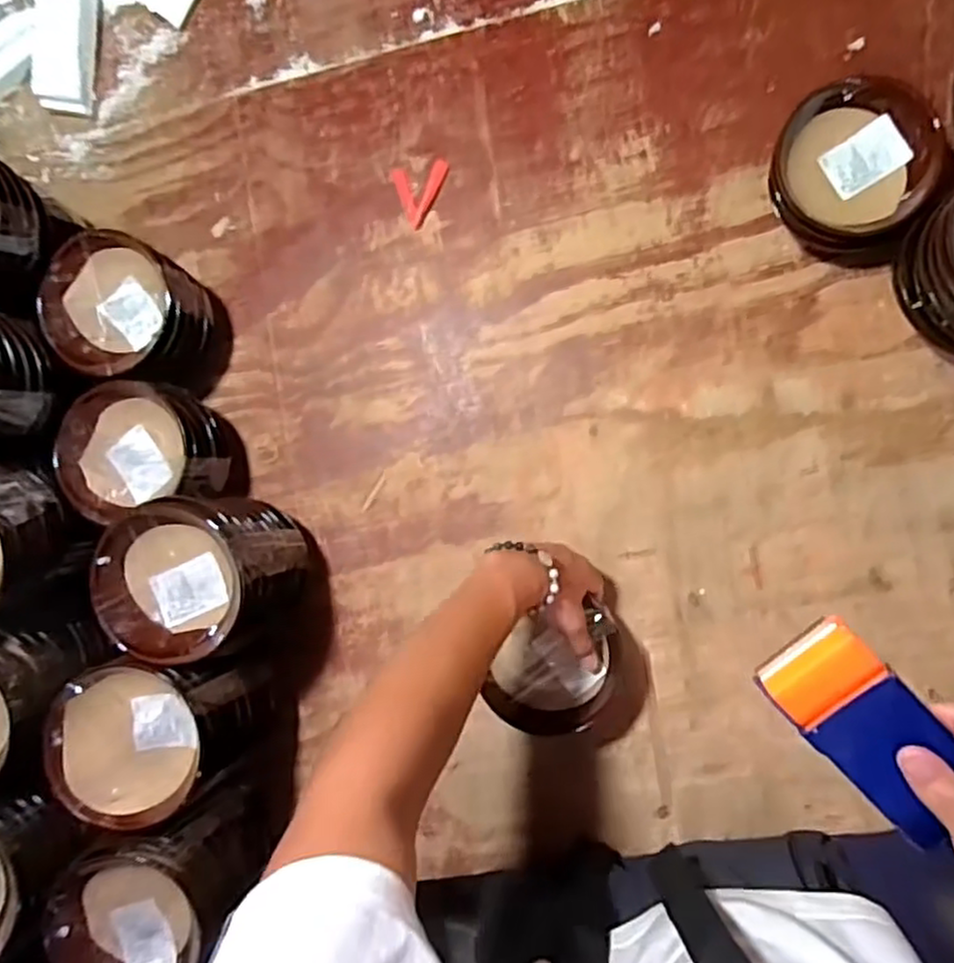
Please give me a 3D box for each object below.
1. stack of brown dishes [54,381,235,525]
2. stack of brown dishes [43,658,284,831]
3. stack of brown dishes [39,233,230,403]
[{"bbox_3d":[-0.338,-0.032,0.752,0.138,0.131,0.129,-16,87,8],"label":"stack of brown dishes"},{"bbox_3d":[-0.294,0.232,0.690,0.147,0.164,0.138,-10,88,8],"label":"stack of brown dishes"},{"bbox_3d":[-0.357,-0.175,0.757,0.136,0.131,0.139,11,91,8],"label":"stack of brown dishes"}]

